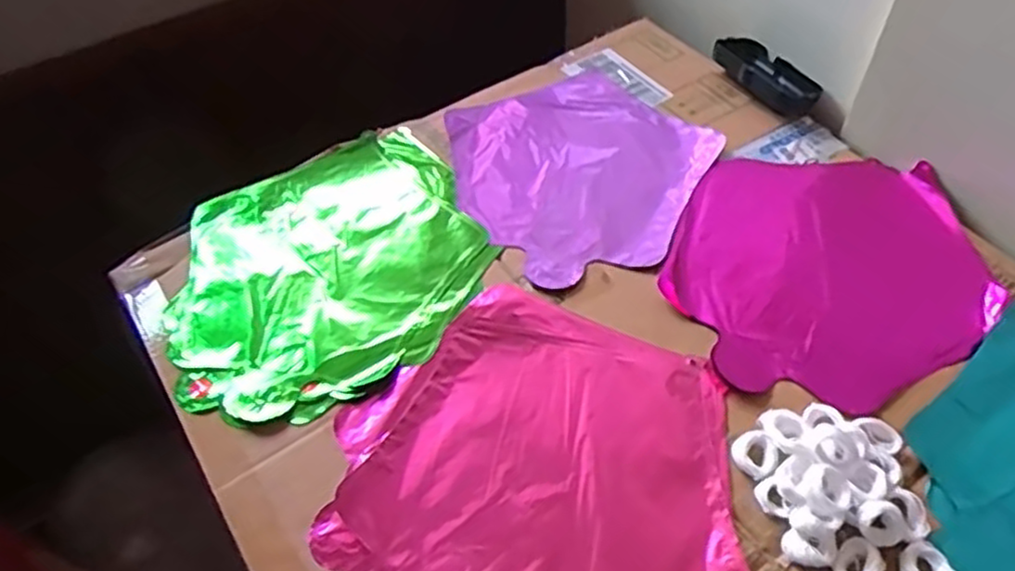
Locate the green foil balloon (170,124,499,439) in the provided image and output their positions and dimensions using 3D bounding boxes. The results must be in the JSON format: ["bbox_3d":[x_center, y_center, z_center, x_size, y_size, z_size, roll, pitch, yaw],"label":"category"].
[{"bbox_3d":[-0.142,-0.022,0.551,0.238,0.018,0.241,-22,55,-14],"label":"green foil balloon"}]

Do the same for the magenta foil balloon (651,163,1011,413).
[{"bbox_3d":[0.237,-0.014,0.542,0.223,0.016,0.232,-1,53,1],"label":"magenta foil balloon"}]

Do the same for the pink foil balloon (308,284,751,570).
[{"bbox_3d":[0.014,0.114,0.446,0.239,0.009,0.248,0,53,2],"label":"pink foil balloon"}]

